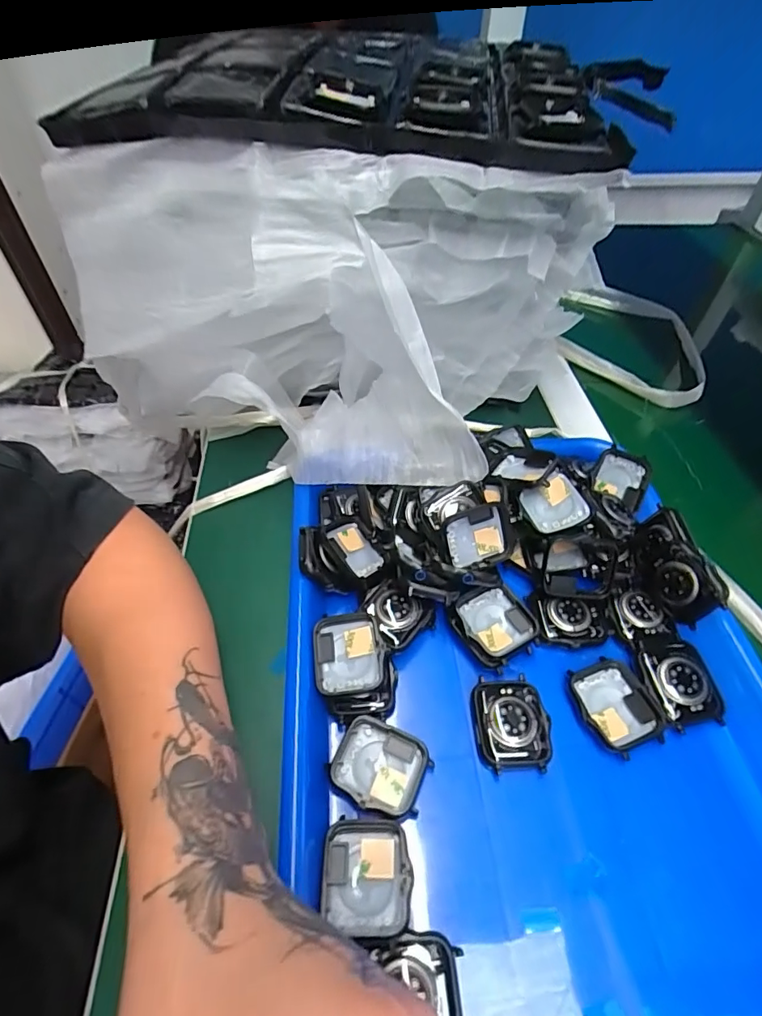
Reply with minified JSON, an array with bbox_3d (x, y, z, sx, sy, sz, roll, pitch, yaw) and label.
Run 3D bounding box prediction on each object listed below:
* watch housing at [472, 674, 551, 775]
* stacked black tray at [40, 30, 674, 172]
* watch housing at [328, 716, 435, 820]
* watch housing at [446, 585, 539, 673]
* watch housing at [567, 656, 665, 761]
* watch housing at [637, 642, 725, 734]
[{"bbox_3d":[0.068,0.114,0.263,0.037,0.014,0.043,1,50,1],"label":"watch housing"},{"bbox_3d":[0.002,-0.301,0.350,0.372,0.042,0.268,14,51,12],"label":"stacked black tray"},{"bbox_3d":[0.000,0.130,0.250,0.046,0.009,0.036,16,52,14],"label":"watch housing"},{"bbox_3d":[0.066,0.067,0.290,0.039,0.010,0.044,-23,53,-18],"label":"watch housing"},{"bbox_3d":[0.126,0.106,0.268,0.037,0.007,0.045,-13,51,-11],"label":"watch housing"},{"bbox_3d":[0.164,0.096,0.270,0.036,0.013,0.041,-9,50,-7],"label":"watch housing"}]

